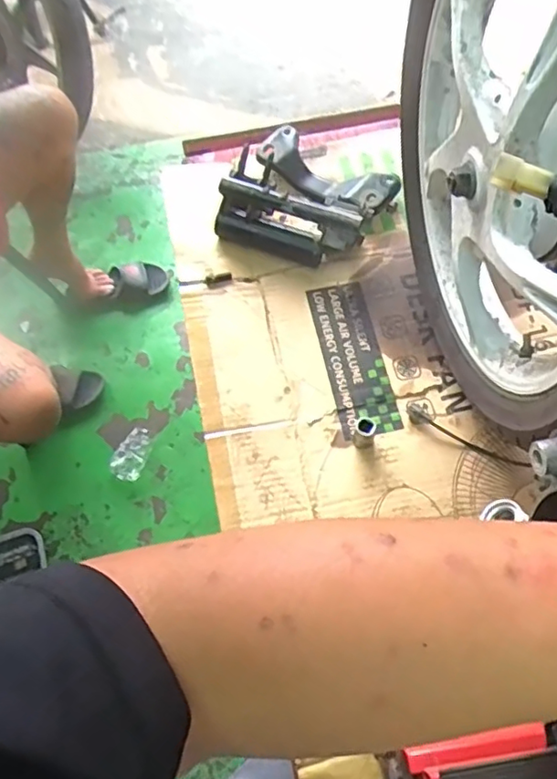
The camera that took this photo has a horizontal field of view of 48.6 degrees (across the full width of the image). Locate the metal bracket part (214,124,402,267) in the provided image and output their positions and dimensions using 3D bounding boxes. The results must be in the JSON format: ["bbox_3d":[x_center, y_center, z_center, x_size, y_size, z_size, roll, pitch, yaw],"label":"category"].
[{"bbox_3d":[0.029,-0.252,0.793,0.191,0.084,0.193,31,72,14],"label":"metal bracket part"}]

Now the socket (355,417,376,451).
[{"bbox_3d":[0.095,0.049,0.683,0.021,0.042,0.027,13,69,8],"label":"socket"}]

